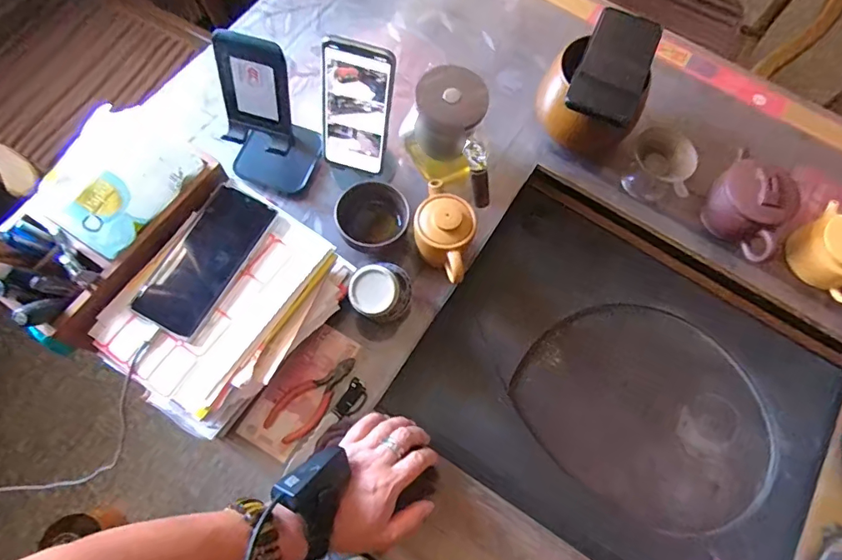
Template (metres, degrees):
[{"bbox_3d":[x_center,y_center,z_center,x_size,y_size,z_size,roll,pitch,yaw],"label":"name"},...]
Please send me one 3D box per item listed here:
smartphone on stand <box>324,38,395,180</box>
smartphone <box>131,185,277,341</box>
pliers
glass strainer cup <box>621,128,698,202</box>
[{"bbox_3d":[-0.074,-0.187,0.553,0.070,0.168,0.017,15,49,0],"label":"smartphone on stand"},{"bbox_3d":[-0.227,-0.024,0.510,0.075,0.015,0.161,29,71,7],"label":"smartphone"},{"bbox_3d":[-0.121,0.134,0.552,0.116,0.016,0.046,-42,77,-16],"label":"pliers"},{"bbox_3d":[0.314,-0.147,0.647,0.078,0.072,0.079,1,70,-3],"label":"glass strainer cup"}]

